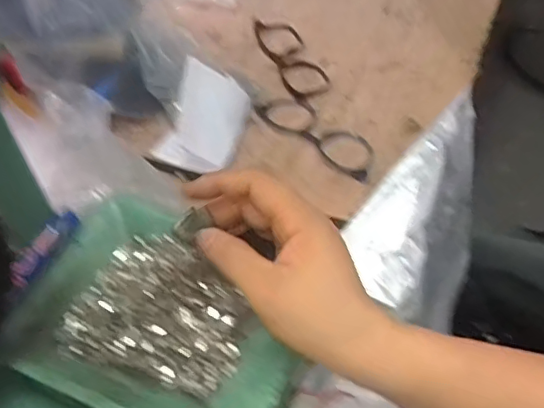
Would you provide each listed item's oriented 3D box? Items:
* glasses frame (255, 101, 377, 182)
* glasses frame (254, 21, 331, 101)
[{"bbox_3d":[0.052,-0.080,0.641,0.062,0.019,0.157,-37,61,-24],"label":"glasses frame"},{"bbox_3d":[0.024,-0.201,0.756,0.061,0.005,0.187,-16,54,-12],"label":"glasses frame"}]

